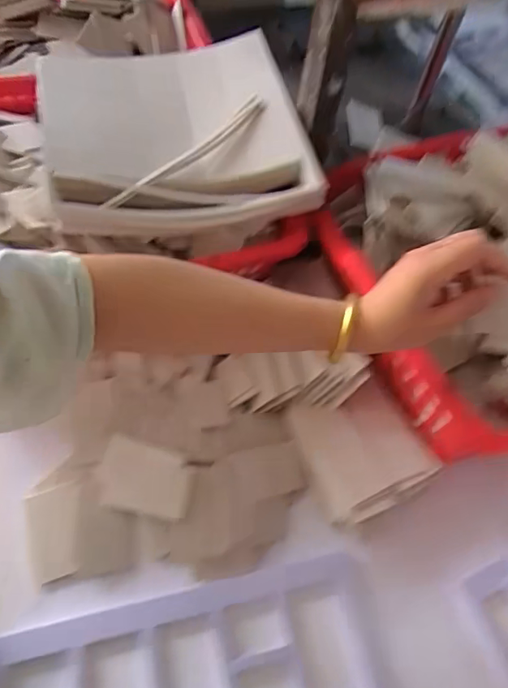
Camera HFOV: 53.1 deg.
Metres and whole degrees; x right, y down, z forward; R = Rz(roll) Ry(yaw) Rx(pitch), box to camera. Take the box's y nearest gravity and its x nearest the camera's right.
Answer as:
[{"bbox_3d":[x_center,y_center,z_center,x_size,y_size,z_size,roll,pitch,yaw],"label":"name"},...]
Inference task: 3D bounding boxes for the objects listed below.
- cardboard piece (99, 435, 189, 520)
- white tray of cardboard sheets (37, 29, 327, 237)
[{"bbox_3d":[-0.116,0.143,0.537,0.097,0.004,0.070,15,73,9],"label":"cardboard piece"},{"bbox_3d":[-0.096,-0.245,0.589,0.283,0.059,0.279,-10,59,-12],"label":"white tray of cardboard sheets"}]

